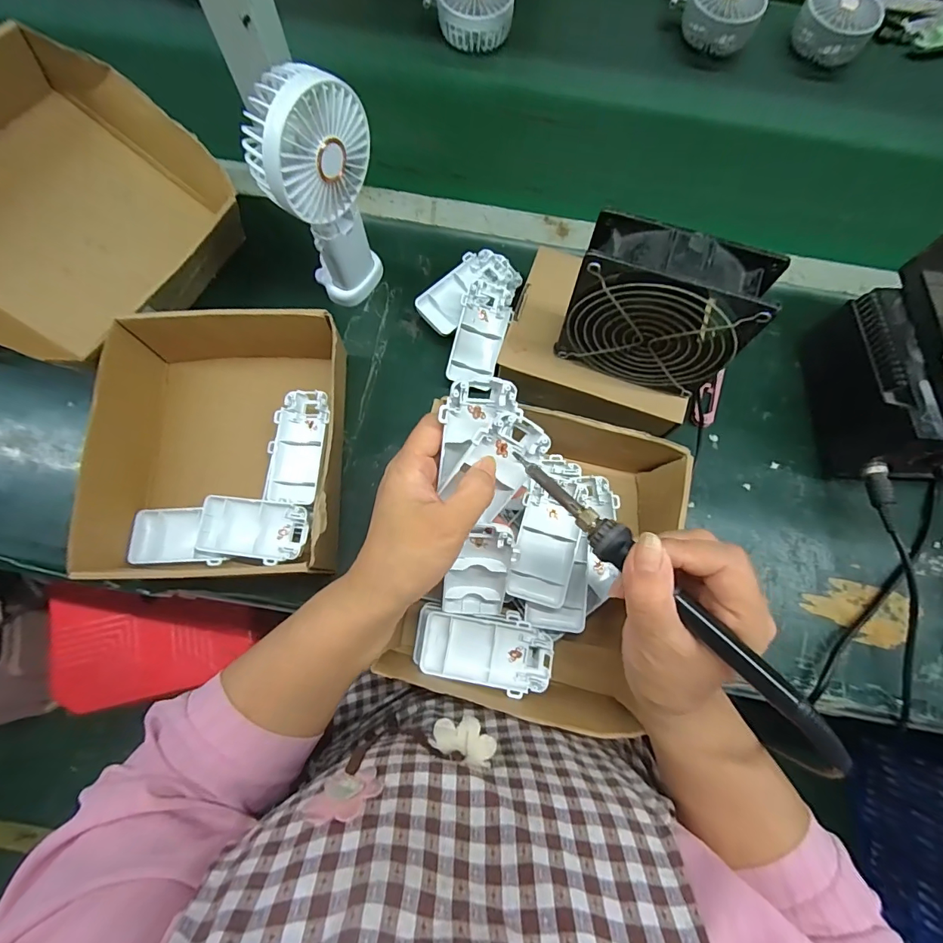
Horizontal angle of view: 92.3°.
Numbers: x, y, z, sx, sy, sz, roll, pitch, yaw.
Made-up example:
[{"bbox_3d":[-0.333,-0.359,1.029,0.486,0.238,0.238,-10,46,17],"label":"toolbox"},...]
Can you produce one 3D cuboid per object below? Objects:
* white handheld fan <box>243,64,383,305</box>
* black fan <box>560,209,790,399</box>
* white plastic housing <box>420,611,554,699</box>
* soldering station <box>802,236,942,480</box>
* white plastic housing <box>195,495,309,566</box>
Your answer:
[{"bbox_3d":[-0.116,-0.214,0.367,0.085,0.194,0.043,-44,80,-11],"label":"white handheld fan"},{"bbox_3d":[0.131,-0.114,0.328,0.118,0.113,0.044,19,75,4],"label":"black fan"},{"bbox_3d":[0.011,0.134,0.335,0.094,0.019,0.048,12,75,2],"label":"white plastic housing"},{"bbox_3d":[0.376,-0.089,0.365,0.099,0.161,0.169,3,75,-1],"label":"soldering station"},{"bbox_3d":[-0.175,0.047,0.365,0.092,0.013,0.047,8,81,13],"label":"white plastic housing"}]

